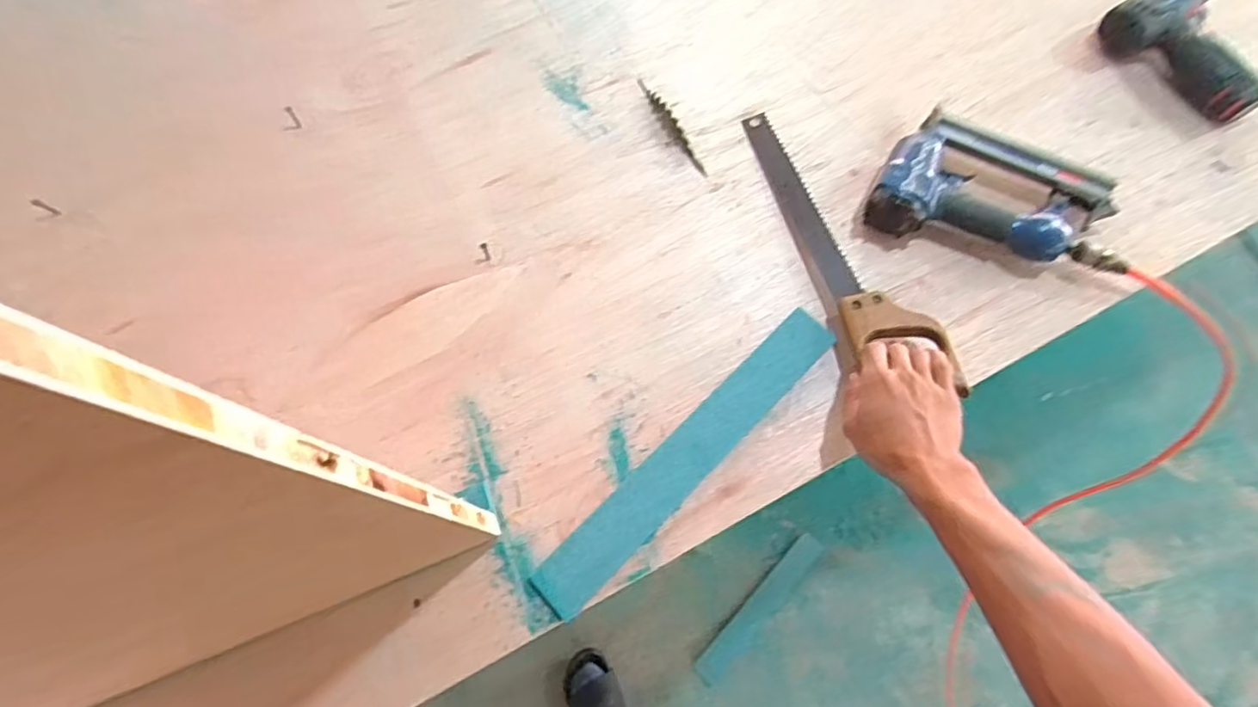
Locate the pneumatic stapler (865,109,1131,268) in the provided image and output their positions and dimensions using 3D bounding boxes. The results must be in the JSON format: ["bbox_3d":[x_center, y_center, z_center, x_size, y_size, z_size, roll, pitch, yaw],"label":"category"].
[{"bbox_3d":[0.394,-0.180,0.665,0.245,0.054,0.155,17,70,7],"label":"pneumatic stapler"}]

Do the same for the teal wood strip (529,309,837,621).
[{"bbox_3d":[0.061,0.092,0.586,0.051,0.009,0.366,43,75,16],"label":"teal wood strip"}]

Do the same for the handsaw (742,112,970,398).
[{"bbox_3d":[0.211,-0.116,0.652,0.073,0.028,0.365,-20,63,-7],"label":"handsaw"}]

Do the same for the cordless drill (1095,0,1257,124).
[{"bbox_3d":[0.687,-0.367,0.743,0.161,0.050,0.188,-28,71,-10],"label":"cordless drill"}]

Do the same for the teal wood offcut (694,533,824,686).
[{"bbox_3d":[0.271,0.518,1.271,0.053,0.020,0.355,41,74,15],"label":"teal wood offcut"}]

